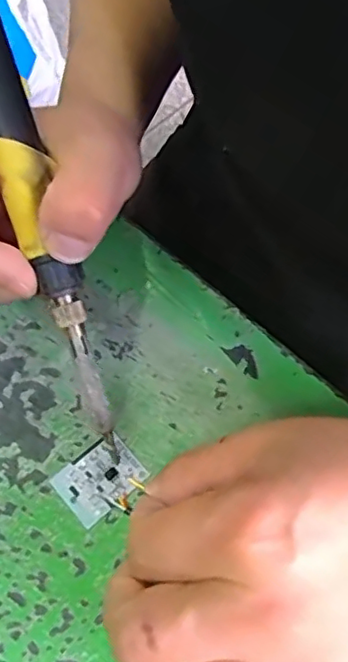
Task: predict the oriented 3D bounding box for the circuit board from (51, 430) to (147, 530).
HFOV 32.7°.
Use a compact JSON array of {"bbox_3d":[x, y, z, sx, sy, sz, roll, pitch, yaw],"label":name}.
[{"bbox_3d":[-0.030,0.058,0.236,0.032,0.004,0.025,-39,71,-17],"label":"circuit board"}]

